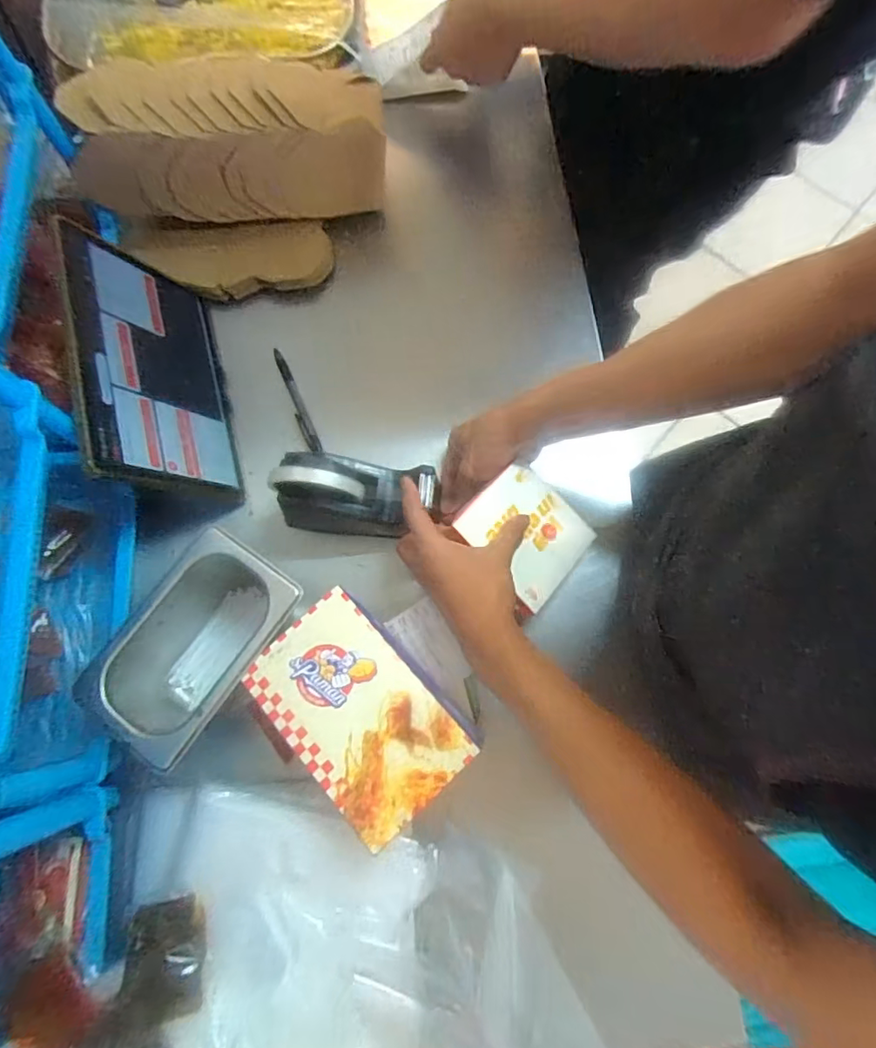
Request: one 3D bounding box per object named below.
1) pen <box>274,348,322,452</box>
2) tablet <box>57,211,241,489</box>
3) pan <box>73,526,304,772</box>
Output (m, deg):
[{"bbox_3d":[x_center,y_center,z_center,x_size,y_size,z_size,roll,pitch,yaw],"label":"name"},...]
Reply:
[{"bbox_3d":[-0.157,-0.137,0.628,0.014,0.011,0.133,-23,77,-5],"label":"pen"},{"bbox_3d":[-0.276,-0.156,0.546,0.008,0.166,0.246,-21,77,23],"label":"tablet"},{"bbox_3d":[-0.203,0.107,0.506,0.113,0.088,0.176,33,78,8],"label":"pan"}]

